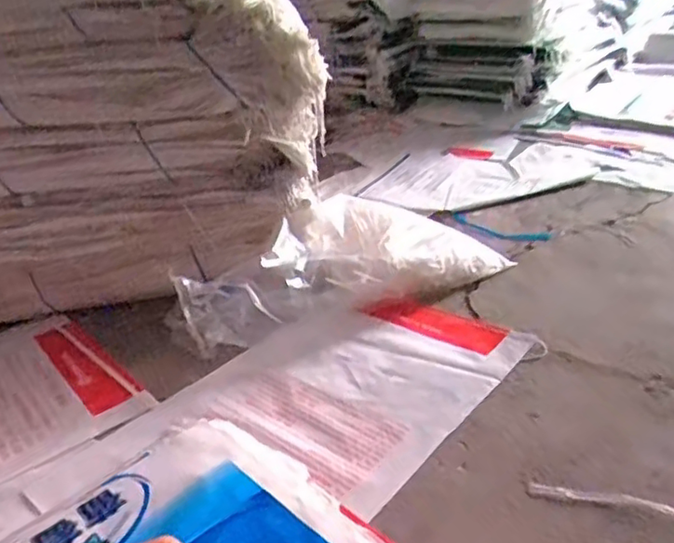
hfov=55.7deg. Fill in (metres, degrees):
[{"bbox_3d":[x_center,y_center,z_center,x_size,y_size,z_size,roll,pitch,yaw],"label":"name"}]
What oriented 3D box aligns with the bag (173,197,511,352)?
[{"bbox_3d":[0.012,-0.034,1.554,0.810,0.187,0.327,-13,30,-15],"label":"bag"}]

